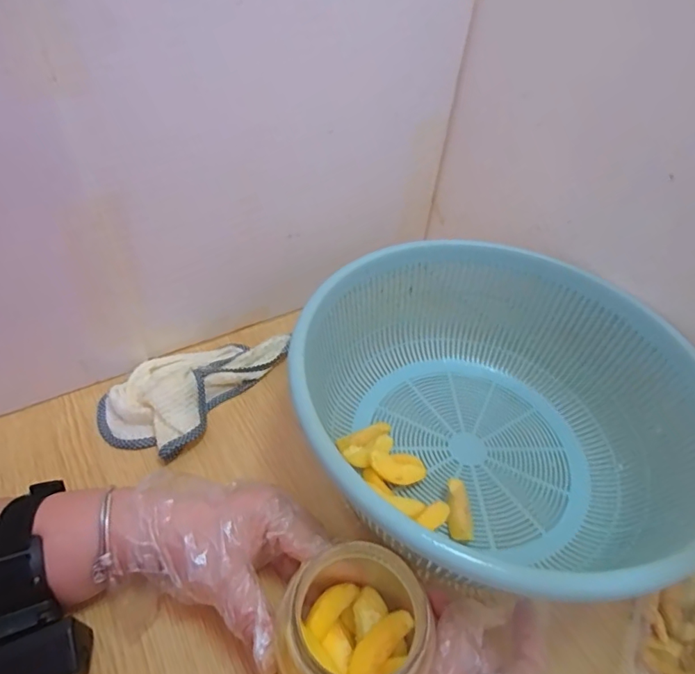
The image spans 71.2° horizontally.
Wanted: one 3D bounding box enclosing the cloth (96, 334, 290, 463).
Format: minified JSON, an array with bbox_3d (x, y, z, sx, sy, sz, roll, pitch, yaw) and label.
[{"bbox_3d":[-0.146,0.039,0.466,0.096,0.025,0.174,27,49,20],"label":"cloth"}]

